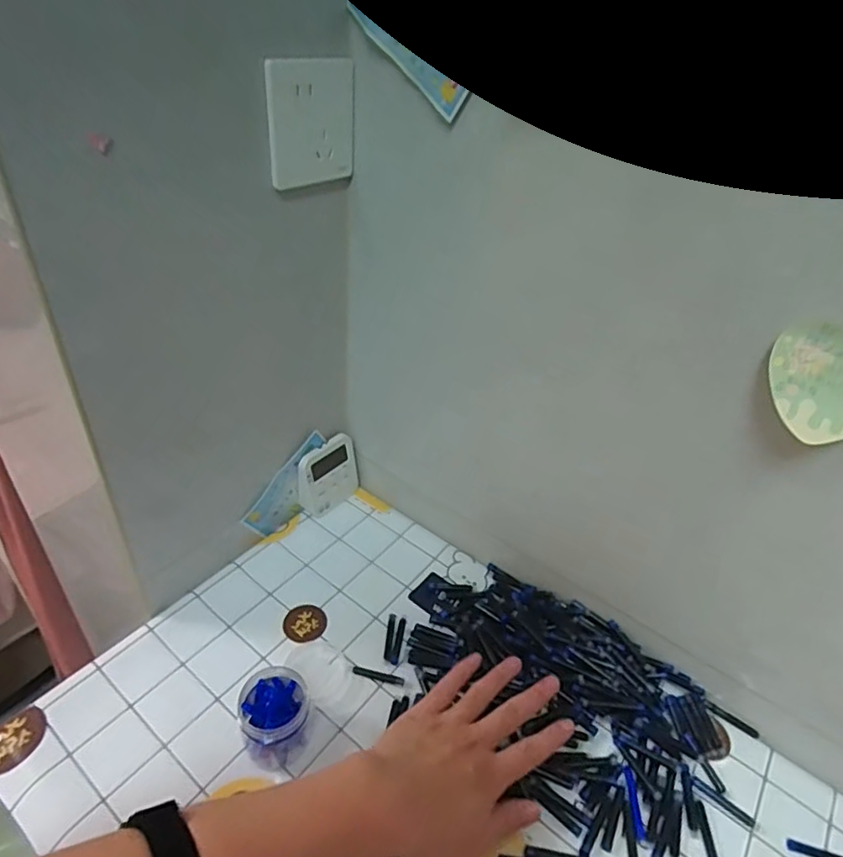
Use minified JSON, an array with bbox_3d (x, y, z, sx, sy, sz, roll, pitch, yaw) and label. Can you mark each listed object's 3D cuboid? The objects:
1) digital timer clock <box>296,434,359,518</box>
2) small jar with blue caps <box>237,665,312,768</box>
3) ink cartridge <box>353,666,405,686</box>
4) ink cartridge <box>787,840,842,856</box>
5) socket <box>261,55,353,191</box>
[{"bbox_3d":[-0.106,0.051,0.641,0.020,0.079,0.076,16,36,39],"label":"digital timer clock"},{"bbox_3d":[-0.114,0.221,0.439,0.052,0.050,0.053,4,38,-3],"label":"small jar with blue caps"},{"bbox_3d":[-0.037,0.217,0.497,0.045,0.004,0.008,12,38,6],"label":"ink cartridge"},{"bbox_3d":[0.295,0.315,0.419,0.045,0.006,0.008,15,39,10],"label":"ink cartridge"},{"bbox_3d":[-0.083,-0.235,0.438,0.014,0.084,0.082,24,41,22],"label":"socket"}]

